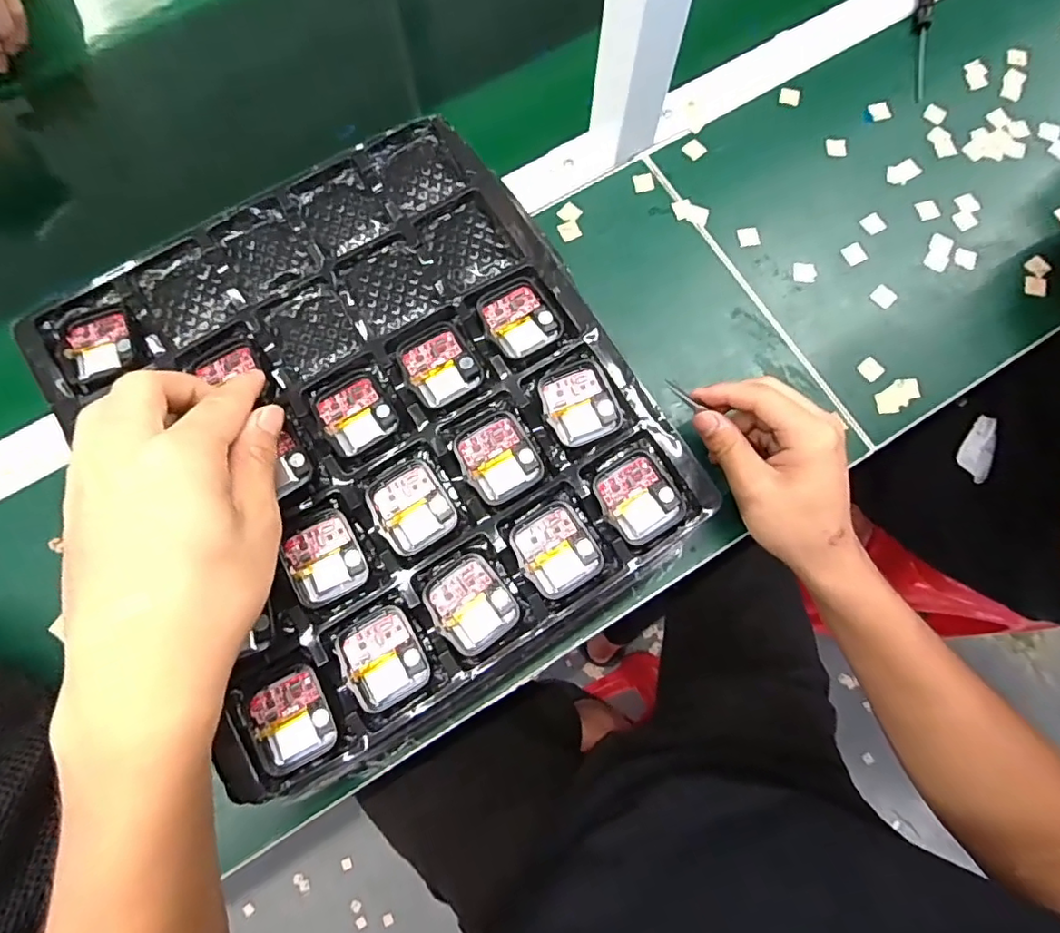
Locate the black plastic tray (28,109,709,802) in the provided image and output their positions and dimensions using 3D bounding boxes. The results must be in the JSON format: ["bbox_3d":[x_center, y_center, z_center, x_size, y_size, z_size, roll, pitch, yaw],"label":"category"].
[{"bbox_3d":[-0.084,-0.026,0.293,0.257,0.018,0.287,-31,78,-7],"label":"black plastic tray"}]

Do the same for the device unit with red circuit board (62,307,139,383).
[{"bbox_3d":[-0.232,-0.067,0.301,0.035,0.005,0.043,-22,77,-5],"label":"device unit with red circuit board"}]

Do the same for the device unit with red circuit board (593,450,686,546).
[{"bbox_3d":[0.056,0.016,0.285,0.037,0.009,0.041,-29,78,-7],"label":"device unit with red circuit board"}]

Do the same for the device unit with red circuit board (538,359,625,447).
[{"bbox_3d":[0.026,-0.033,0.294,0.037,0.009,0.041,-25,77,-6],"label":"device unit with red circuit board"}]

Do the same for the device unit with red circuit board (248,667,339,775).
[{"bbox_3d":[-0.111,0.119,0.262,0.034,0.006,0.040,-26,77,-6],"label":"device unit with red circuit board"}]

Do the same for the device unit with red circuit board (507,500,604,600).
[{"bbox_3d":[0.012,0.041,0.280,0.037,0.006,0.043,-30,78,-7],"label":"device unit with red circuit board"}]

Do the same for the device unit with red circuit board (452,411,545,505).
[{"bbox_3d":[-0.016,-0.004,0.288,0.036,0.009,0.041,-28,78,-6],"label":"device unit with red circuit board"}]

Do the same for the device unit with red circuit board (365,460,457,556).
[{"bbox_3d":[-0.060,0.020,0.282,0.036,0.008,0.042,-34,78,-8],"label":"device unit with red circuit board"}]

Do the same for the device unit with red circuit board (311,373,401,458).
[{"bbox_3d":[-0.091,-0.028,0.291,0.036,0.005,0.040,-31,78,-7],"label":"device unit with red circuit board"}]

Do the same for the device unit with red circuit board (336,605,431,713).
[{"bbox_3d":[-0.070,0.092,0.268,0.036,0.006,0.042,-29,78,-7],"label":"device unit with red circuit board"}]

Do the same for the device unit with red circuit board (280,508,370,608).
[{"bbox_3d":[-0.102,0.045,0.278,0.036,0.008,0.042,-26,77,-6],"label":"device unit with red circuit board"}]

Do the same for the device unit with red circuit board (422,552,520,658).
[{"bbox_3d":[-0.029,0.067,0.274,0.037,0.005,0.042,-38,79,-9],"label":"device unit with red circuit board"}]

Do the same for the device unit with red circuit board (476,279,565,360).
[{"bbox_3d":[-0.006,-0.080,0.300,0.036,0.004,0.041,-29,78,-7],"label":"device unit with red circuit board"}]

